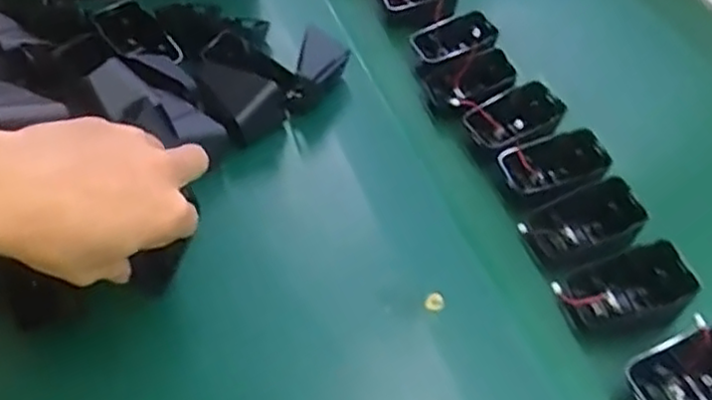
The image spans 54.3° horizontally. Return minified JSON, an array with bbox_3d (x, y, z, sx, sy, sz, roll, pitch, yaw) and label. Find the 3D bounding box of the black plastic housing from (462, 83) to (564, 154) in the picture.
[{"bbox_3d":[0.121,-0.059,0.525,0.066,0.031,0.052,-22,44,-22],"label":"black plastic housing"}]

